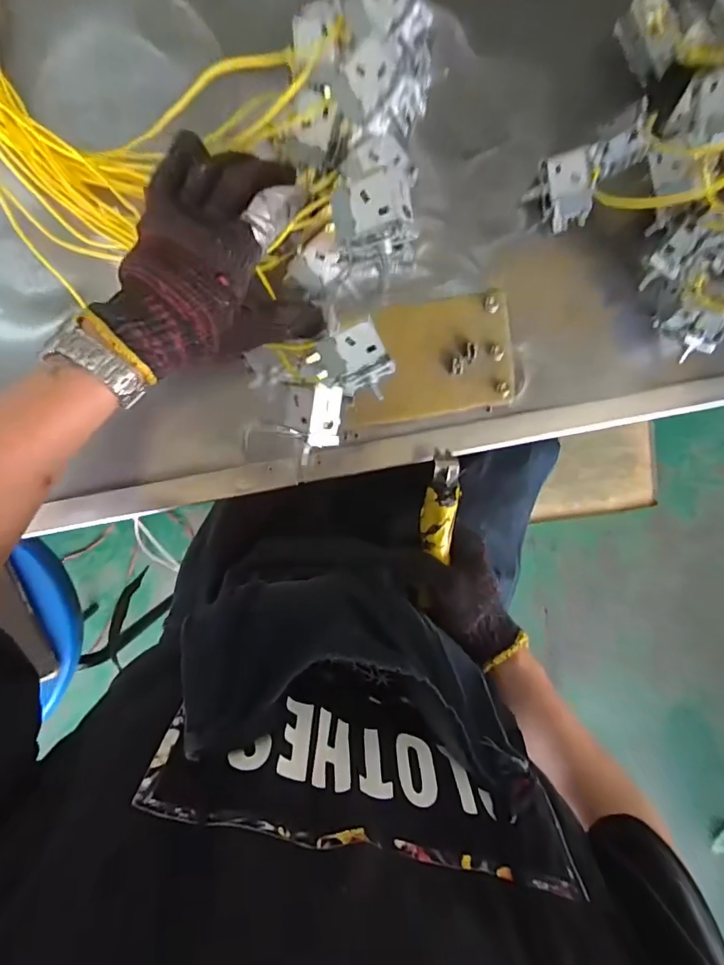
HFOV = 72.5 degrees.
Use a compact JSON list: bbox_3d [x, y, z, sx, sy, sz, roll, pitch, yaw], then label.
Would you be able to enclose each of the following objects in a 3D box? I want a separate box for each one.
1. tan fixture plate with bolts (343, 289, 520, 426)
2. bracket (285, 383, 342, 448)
[{"bbox_3d":[0.057,-0.107,0.431,0.153,0.019,0.094,-9,96,-3],"label":"tan fixture plate with bolts"},{"bbox_3d":[-0.032,-0.044,0.326,0.035,0.019,0.039,4,95,-5],"label":"bracket"}]

